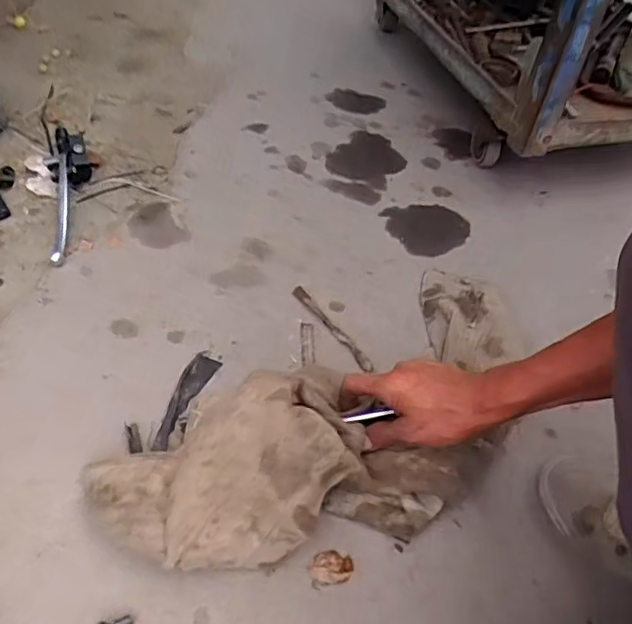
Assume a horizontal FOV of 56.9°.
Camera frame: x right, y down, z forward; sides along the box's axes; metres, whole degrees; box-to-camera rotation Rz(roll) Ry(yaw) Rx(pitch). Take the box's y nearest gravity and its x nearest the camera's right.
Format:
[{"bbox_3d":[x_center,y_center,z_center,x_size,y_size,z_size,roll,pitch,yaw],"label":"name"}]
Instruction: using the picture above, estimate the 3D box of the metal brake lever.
[{"bbox_3d":[-0.332,-0.158,0.771,0.062,0.047,0.235,-7,52,-11],"label":"metal brake lever"}]

